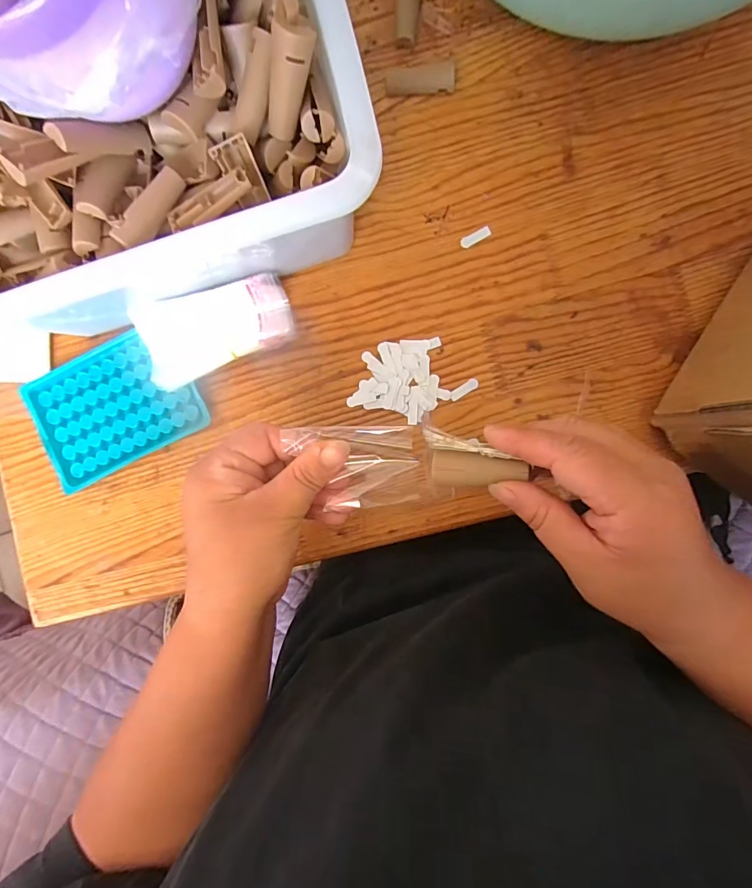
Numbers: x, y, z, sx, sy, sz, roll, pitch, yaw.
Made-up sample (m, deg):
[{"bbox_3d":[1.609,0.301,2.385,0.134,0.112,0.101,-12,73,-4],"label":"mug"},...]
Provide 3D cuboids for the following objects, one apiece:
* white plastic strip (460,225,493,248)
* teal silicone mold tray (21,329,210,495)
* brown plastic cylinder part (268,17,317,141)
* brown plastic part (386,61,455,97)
[{"bbox_3d":[0.073,-0.151,0.325,0.023,0.004,0.008,-27,86,6],"label":"white plastic strip"},{"bbox_3d":[-0.205,-0.031,0.351,0.128,0.015,0.095,-27,88,5],"label":"teal silicone mold tray"},{"bbox_3d":[-0.046,-0.189,0.236,0.018,0.050,0.016,36,49,6],"label":"brown plastic cylinder part"},{"bbox_3d":[0.032,-0.264,0.323,0.050,0.010,0.018,2,91,6],"label":"brown plastic part"}]

